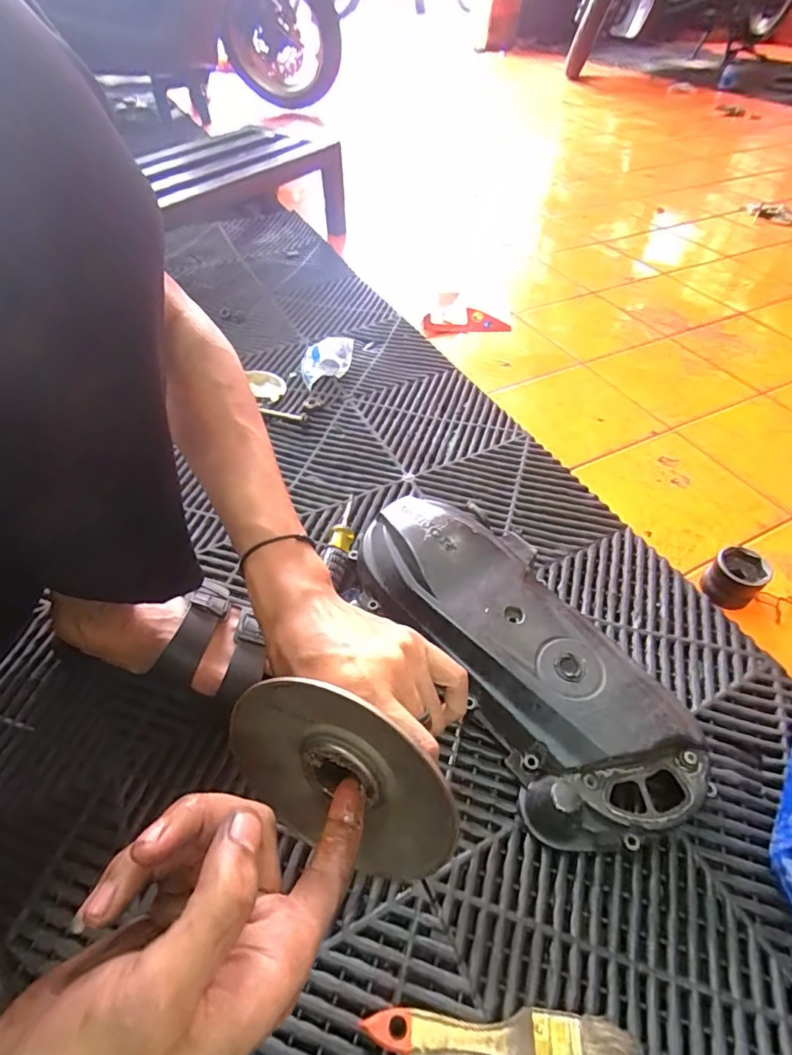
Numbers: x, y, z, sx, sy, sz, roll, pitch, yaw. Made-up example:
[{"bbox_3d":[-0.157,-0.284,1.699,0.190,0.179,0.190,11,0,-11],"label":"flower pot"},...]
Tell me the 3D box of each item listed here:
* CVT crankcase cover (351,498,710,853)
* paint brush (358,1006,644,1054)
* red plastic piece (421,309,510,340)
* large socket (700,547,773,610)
[{"bbox_3d":[0.107,0.107,0.494,0.163,0.078,0.376,-29,55,-22],"label":"CVT crankcase cover"},{"bbox_3d":[0.070,0.335,0.337,0.173,0.021,0.036,7,50,6],"label":"paint brush"},{"bbox_3d":[0.129,-0.386,0.962,0.155,0.023,0.066,-4,49,-4],"label":"red plastic piece"},{"bbox_3d":[0.366,0.055,0.557,0.050,0.048,0.047,0,49,0],"label":"large socket"}]

